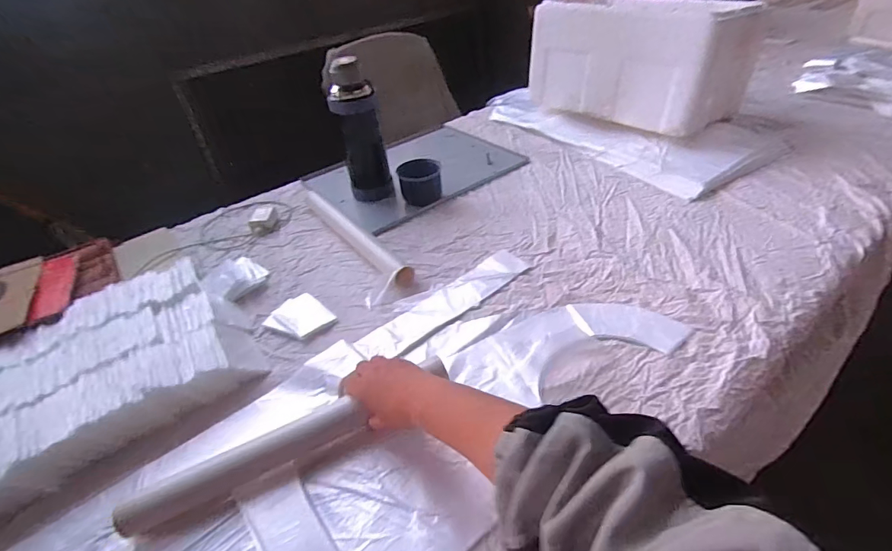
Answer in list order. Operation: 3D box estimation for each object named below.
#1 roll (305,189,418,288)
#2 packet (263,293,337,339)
[{"bbox_3d":[-0.176,-0.080,0.827,0.036,0.030,0.376,-30,44,-25],"label":"roll"},{"bbox_3d":[-0.222,0.063,0.678,0.091,0.014,0.080,28,51,36],"label":"packet"}]

